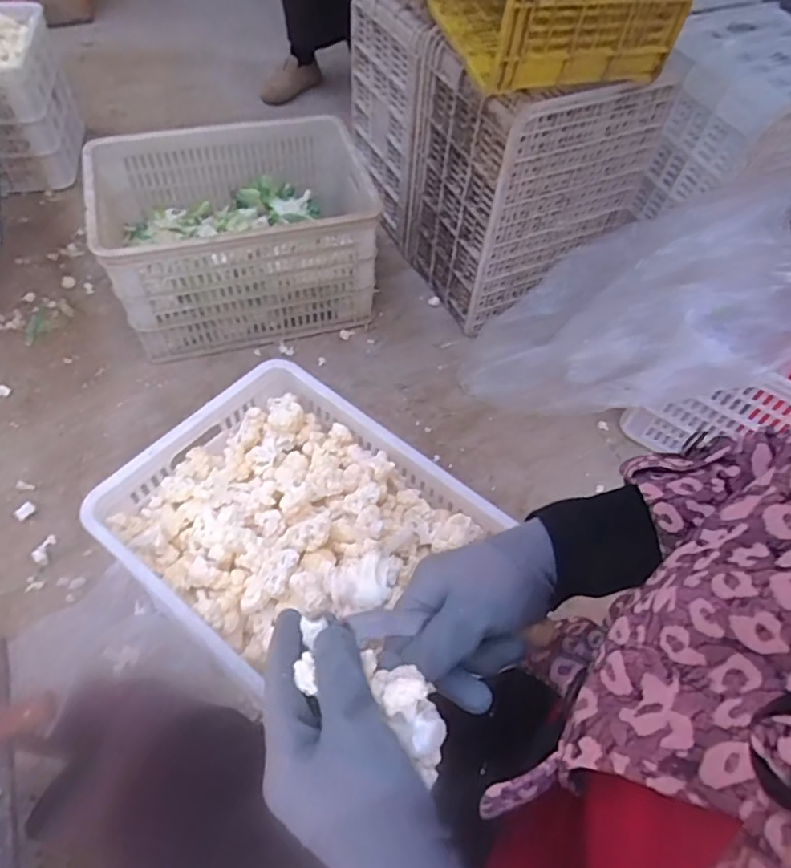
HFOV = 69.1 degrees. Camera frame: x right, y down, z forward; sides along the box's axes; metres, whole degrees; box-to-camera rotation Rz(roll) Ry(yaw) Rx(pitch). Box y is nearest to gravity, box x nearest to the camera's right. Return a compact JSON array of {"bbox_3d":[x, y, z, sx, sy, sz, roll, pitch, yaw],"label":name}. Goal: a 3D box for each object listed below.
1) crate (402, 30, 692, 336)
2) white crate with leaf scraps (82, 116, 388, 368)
[{"bbox_3d":[0.261,-0.522,1.177,0.355,0.463,0.321,-18,59,-16],"label":"crate"},{"bbox_3d":[-0.325,-0.427,1.234,0.522,0.280,0.387,-15,58,-14],"label":"white crate with leaf scraps"}]

